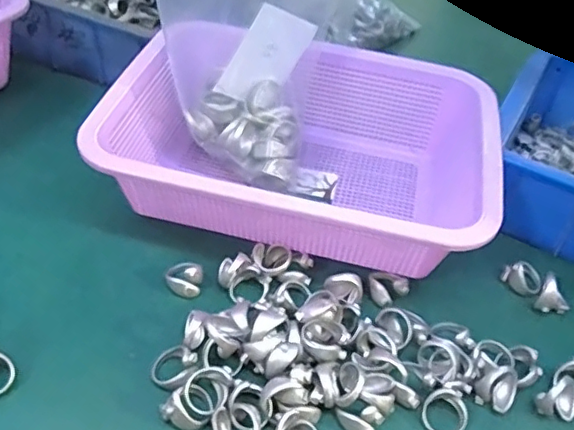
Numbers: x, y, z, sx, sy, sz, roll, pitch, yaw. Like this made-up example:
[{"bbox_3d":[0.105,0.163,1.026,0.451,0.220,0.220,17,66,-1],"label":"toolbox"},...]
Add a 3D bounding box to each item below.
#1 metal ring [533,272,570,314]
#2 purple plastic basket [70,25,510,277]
[{"bbox_3d":[0.175,0.055,0.377,0.022,0.023,0.014,35,52,25],"label":"metal ring"},{"bbox_3d":[0.010,-0.047,0.422,0.264,0.078,0.176,13,46,6],"label":"purple plastic basket"}]

